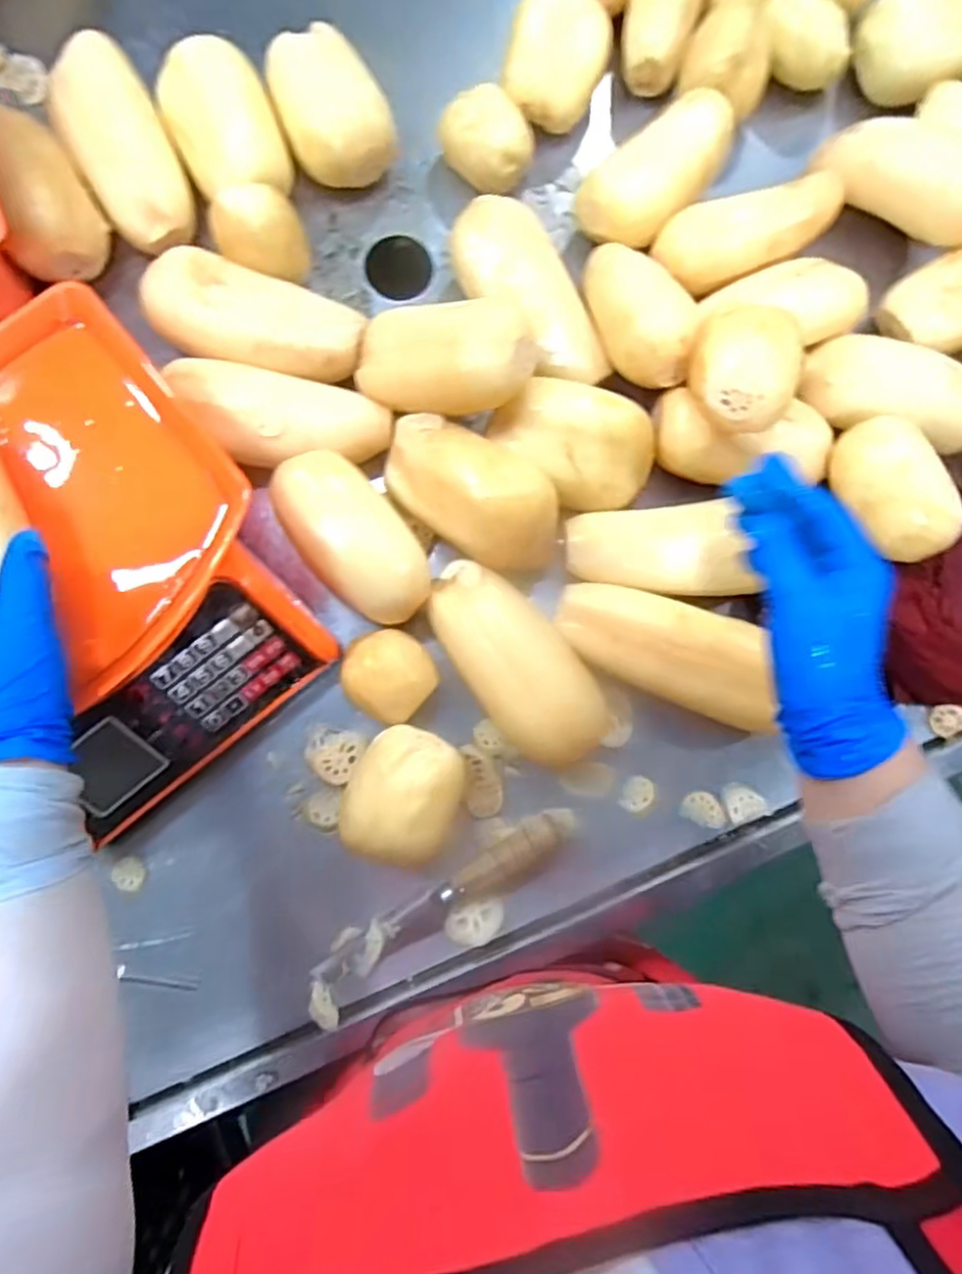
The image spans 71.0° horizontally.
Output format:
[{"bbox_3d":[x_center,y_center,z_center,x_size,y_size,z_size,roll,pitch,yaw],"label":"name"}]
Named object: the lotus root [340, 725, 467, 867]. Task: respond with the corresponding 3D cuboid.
[{"bbox_3d":[-0.055,0.113,0.481,0.077,0.057,0.093,20,83,1],"label":"lotus root"}]

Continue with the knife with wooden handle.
[{"bbox_3d":[-0.026,0.187,0.484,0.214,0.023,0.025,-32,85,-5],"label":"knife with wooden handle"}]

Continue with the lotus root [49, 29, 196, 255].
[{"bbox_3d":[-0.282,-0.381,0.533,0.070,0.052,0.155,-28,85,-5],"label":"lotus root"}]

